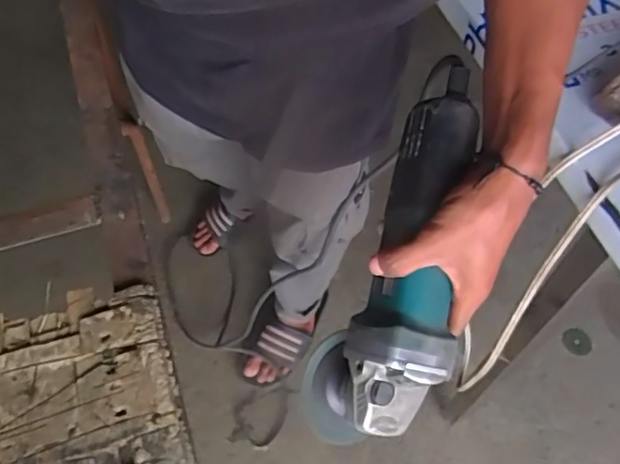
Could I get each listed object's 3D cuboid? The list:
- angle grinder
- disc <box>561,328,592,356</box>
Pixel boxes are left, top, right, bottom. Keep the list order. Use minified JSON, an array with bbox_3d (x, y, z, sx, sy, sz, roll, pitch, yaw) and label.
[{"bbox_3d":[0.077,0.026,0.472,0.097,0.092,0.311,16,86,9],"label":"angle grinder"},{"bbox_3d":[0.619,0.255,1.361,0.065,0.009,0.061,-3,62,6],"label":"disc"}]

